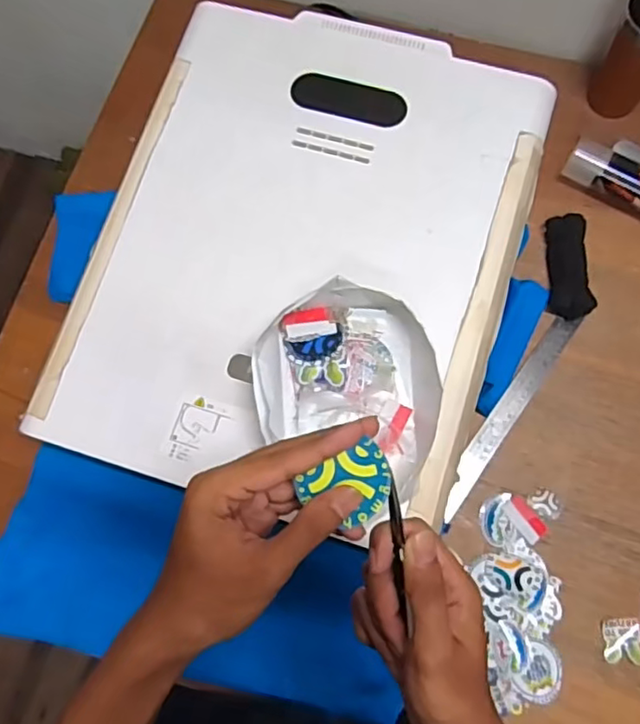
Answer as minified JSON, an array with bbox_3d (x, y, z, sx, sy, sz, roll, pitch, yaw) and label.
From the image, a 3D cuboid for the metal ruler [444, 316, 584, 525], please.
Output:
[{"bbox_3d":[0.219,0.059,0.706,0.028,0.008,0.280,35,80,9],"label":"metal ruler"}]

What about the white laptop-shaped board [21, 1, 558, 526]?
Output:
[{"bbox_3d":[-0.014,-0.117,0.592,0.397,0.028,0.499,17,77,5],"label":"white laptop-shaped board"}]

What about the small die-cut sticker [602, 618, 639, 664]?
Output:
[{"bbox_3d":[0.325,0.300,0.644,0.040,0.004,0.043,-3,76,0],"label":"small die-cut sticker"}]

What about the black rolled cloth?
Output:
[{"bbox_3d":[0.305,-0.118,0.731,0.047,0.027,0.132,3,76,2],"label":"black rolled cloth"}]

